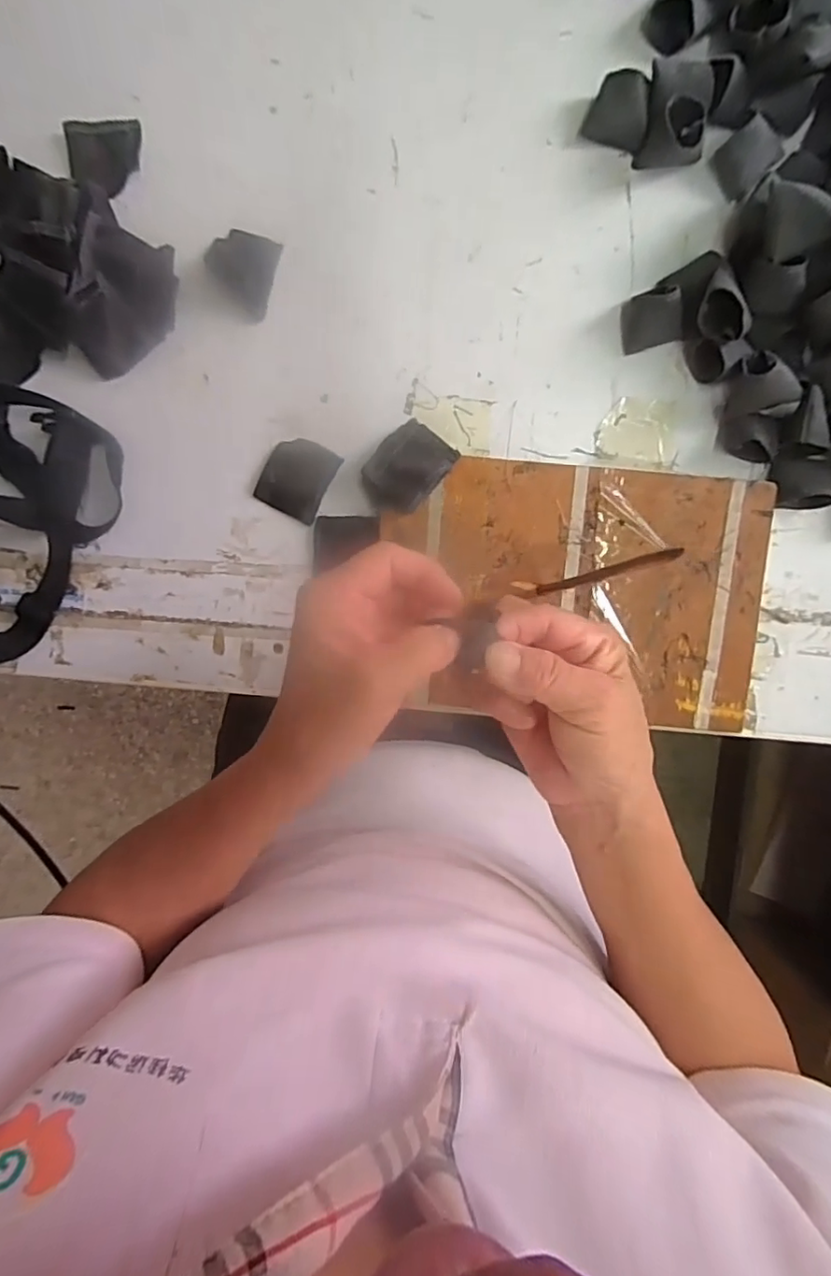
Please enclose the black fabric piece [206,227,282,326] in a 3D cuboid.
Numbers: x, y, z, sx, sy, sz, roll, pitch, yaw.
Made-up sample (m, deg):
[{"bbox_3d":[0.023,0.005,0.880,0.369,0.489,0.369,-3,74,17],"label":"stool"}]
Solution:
[{"bbox_3d":[-0.125,-0.261,0.405,0.049,0.004,0.058,15,94,1],"label":"black fabric piece"}]

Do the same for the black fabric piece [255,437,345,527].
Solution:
[{"bbox_3d":[-0.086,-0.118,0.413,0.048,0.004,0.054,28,94,0],"label":"black fabric piece"}]

